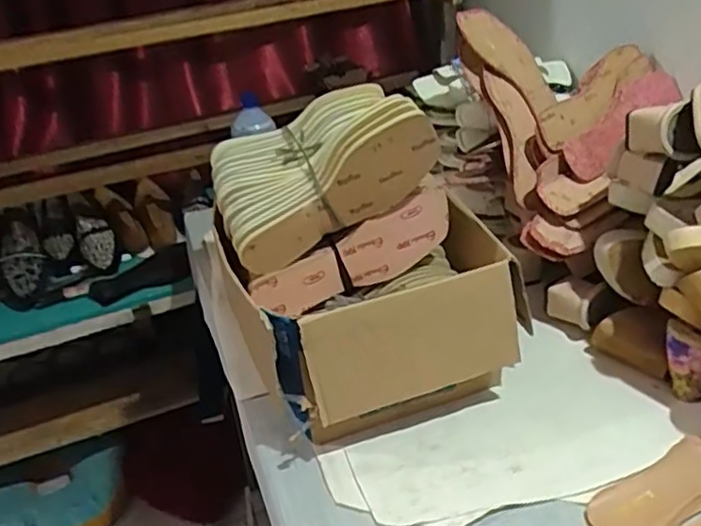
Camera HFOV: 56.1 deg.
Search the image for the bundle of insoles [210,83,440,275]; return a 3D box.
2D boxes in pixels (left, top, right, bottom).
[{"bbox_3d":[-0.044,-0.121,0.790,0.251,0.094,0.225,-33,35,6],"label":"bundle of insoles"}]

